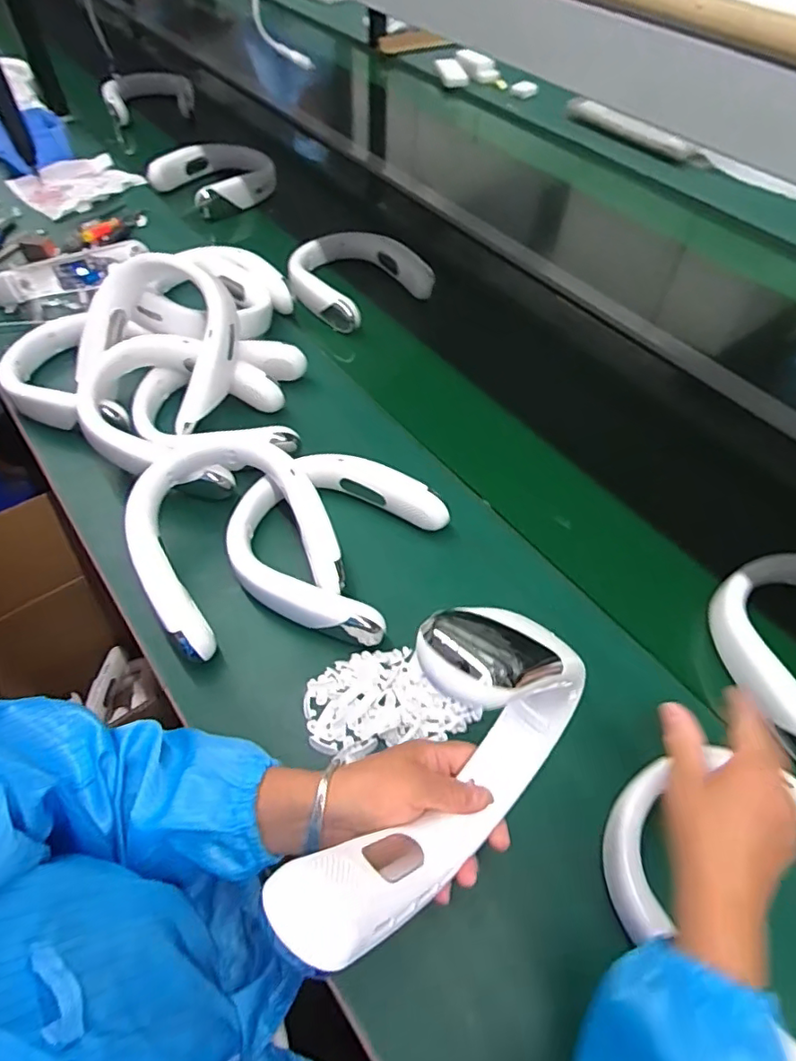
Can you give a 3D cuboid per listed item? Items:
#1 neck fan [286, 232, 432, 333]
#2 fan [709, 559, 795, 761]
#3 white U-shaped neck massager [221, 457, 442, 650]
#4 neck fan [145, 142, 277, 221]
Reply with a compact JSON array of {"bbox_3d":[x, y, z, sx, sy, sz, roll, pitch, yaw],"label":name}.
[{"bbox_3d":[-0.072,-0.412,0.927,0.184,0.067,0.226,36,62,21],"label":"neck fan"},{"bbox_3d":[0.427,0.126,0.568,0.185,0.052,0.207,-12,57,-9],"label":"fan"},{"bbox_3d":[-0.071,0.004,0.601,0.198,0.052,0.201,22,58,13],"label":"white U-shaped neck massager"},{"bbox_3d":[-0.321,-0.646,1.033,0.171,0.051,0.205,31,61,18],"label":"neck fan"}]

